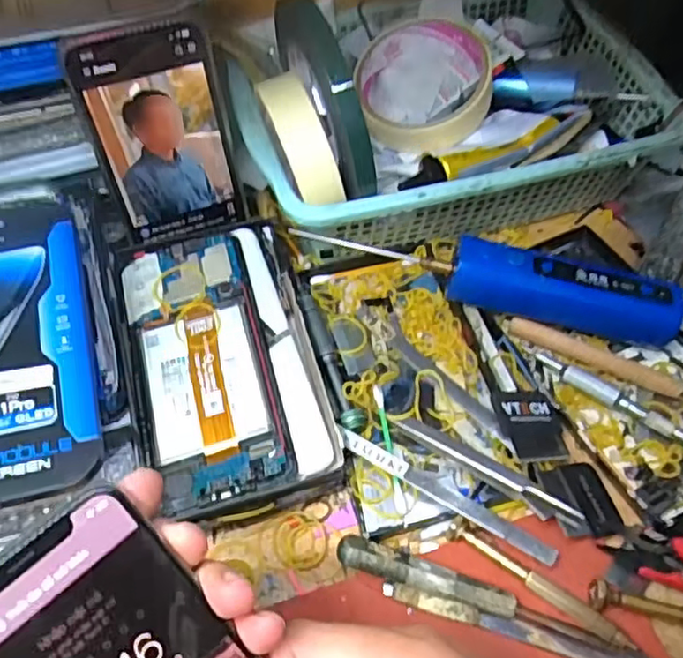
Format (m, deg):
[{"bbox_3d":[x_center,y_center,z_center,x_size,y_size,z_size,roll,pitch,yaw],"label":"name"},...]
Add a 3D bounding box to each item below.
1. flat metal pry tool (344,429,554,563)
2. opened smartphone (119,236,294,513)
[{"bbox_3d":[0.052,0.083,0.336,0.120,0.005,0.014,26,59,16],"label":"flat metal pry tool"},{"bbox_3d":[-0.076,0.014,0.357,0.069,0.008,0.161,-18,61,-4],"label":"opened smartphone"}]

